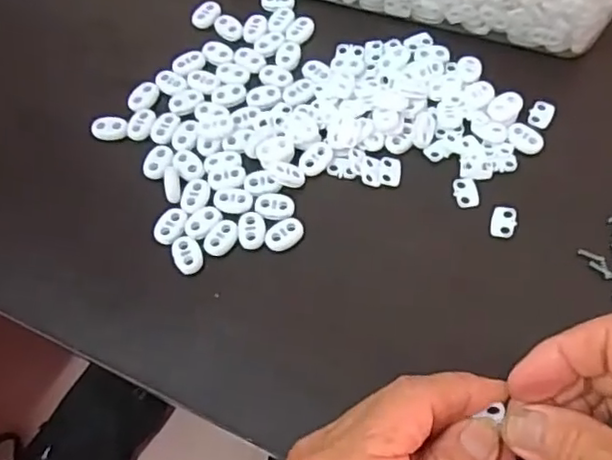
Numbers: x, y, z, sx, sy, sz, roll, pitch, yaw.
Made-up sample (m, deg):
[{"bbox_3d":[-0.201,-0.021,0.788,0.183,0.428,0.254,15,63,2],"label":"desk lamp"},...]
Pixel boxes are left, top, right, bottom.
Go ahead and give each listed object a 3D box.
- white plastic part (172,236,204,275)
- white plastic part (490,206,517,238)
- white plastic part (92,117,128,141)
[{"bbox_3d":[-0.066,0.012,0.348,0.015,0.004,0.023,-23,64,-8],"label":"white plastic part"},{"bbox_3d":[0.110,-0.005,0.351,0.013,0.004,0.020,13,64,10],"label":"white plastic part"},{"bbox_3d":[-0.122,-0.064,0.392,0.021,0.005,0.017,-5,62,1],"label":"white plastic part"}]

